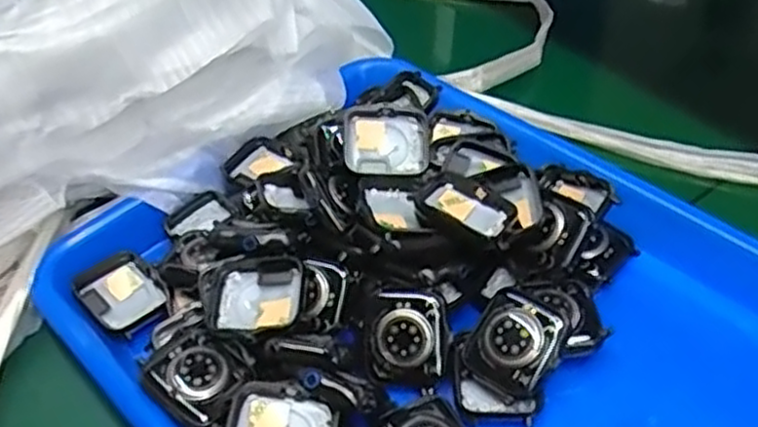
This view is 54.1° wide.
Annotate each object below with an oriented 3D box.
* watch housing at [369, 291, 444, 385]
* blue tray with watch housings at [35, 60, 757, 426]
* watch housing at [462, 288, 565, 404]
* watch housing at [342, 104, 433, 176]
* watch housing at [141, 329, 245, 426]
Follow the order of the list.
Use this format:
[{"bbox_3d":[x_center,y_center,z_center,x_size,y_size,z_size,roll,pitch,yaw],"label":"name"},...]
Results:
[{"bbox_3d":[0.012,0.054,0.325,0.032,0.040,0.010,3,4,9],"label":"watch housing"},{"bbox_3d":[0.028,0.042,0.333,0.267,0.049,0.323,-35,53,-24],"label":"blue tray with watch housings"},{"bbox_3d":[0.057,0.055,0.316,0.036,0.009,0.040,33,81,30],"label":"watch housing"},{"bbox_3d":[0.004,-0.037,0.376,0.044,0.010,0.037,-3,78,-10],"label":"watch housing"},{"bbox_3d":[-0.078,0.067,0.310,0.038,0.005,0.034,30,56,30],"label":"watch housing"}]

